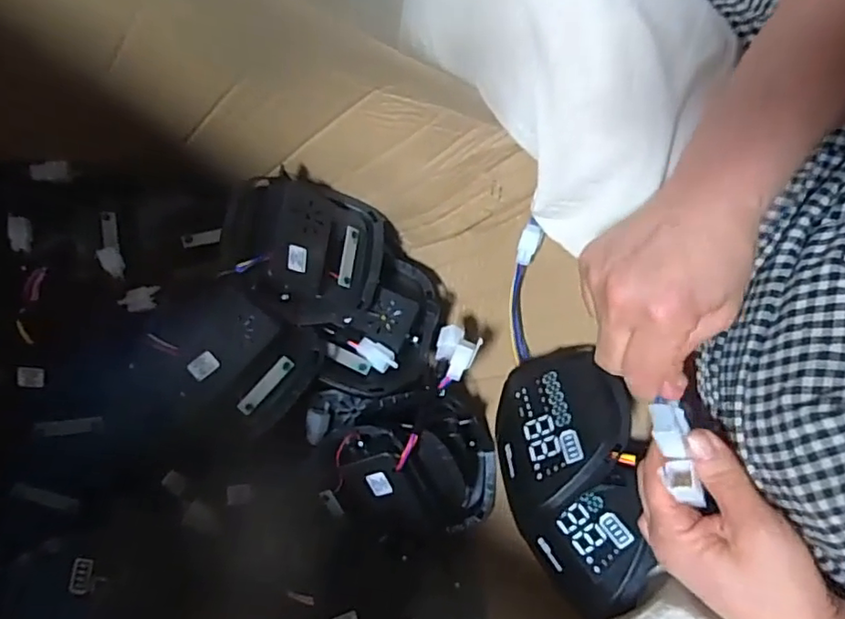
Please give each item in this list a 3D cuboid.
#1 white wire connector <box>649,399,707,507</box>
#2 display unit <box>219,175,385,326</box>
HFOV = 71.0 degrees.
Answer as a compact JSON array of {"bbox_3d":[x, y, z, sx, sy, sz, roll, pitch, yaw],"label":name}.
[{"bbox_3d":[0.141,0.077,0.329,0.017,0.014,0.053,-13,86,-2],"label":"white wire connector"},{"bbox_3d":[-0.103,-0.057,0.511,0.133,0.045,0.133,13,65,-29],"label":"display unit"}]

